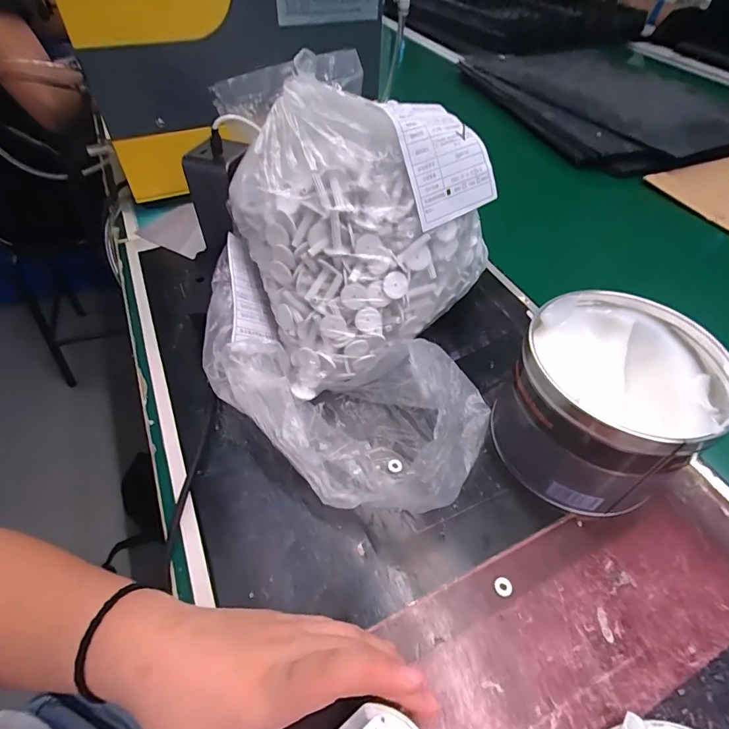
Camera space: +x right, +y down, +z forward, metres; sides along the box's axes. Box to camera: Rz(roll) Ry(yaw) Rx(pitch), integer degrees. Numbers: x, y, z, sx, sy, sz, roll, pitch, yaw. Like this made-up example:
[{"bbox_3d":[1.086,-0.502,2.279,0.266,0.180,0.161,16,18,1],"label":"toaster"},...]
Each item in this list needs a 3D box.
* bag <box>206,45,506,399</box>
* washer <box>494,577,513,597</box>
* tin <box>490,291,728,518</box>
[{"bbox_3d":[-0.005,-0.110,0.365,0.179,0.188,0.174,-21,54,-20],"label":"bag"},{"bbox_3d":[0.088,0.141,0.274,0.011,0.004,0.011,2,49,-2],"label":"washer"},{"bbox_3d":[0.169,0.027,0.311,0.116,0.103,0.123,2,49,-2],"label":"tin"}]

